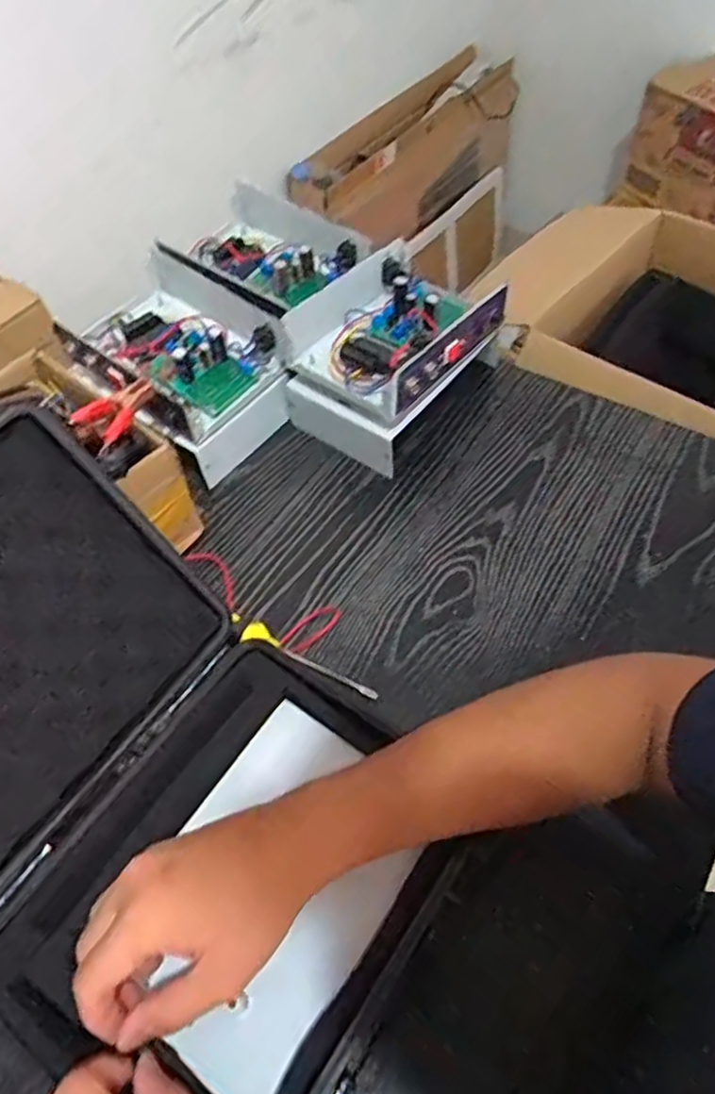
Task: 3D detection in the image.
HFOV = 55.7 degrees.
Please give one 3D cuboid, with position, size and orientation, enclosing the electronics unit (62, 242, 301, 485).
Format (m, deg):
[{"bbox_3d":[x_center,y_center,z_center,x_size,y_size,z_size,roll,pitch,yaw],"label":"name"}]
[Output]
[{"bbox_3d":[-0.189,-0.203,0.747,0.216,0.111,0.170,33,64,24],"label":"electronics unit"}]

